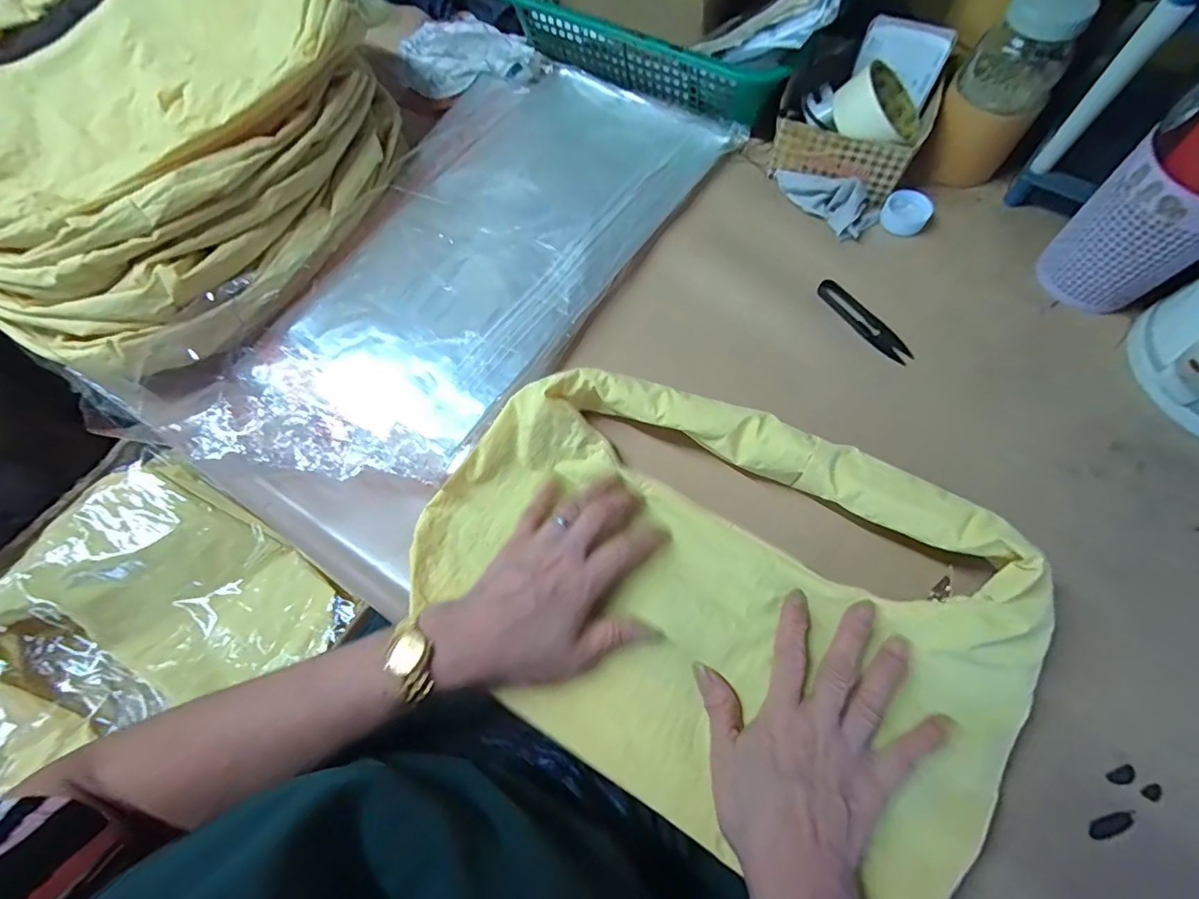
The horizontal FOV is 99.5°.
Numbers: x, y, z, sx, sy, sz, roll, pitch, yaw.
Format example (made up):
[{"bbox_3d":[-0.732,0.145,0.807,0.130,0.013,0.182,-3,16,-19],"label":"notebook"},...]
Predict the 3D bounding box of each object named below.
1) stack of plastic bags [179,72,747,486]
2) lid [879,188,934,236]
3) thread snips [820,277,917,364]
[{"bbox_3d":[-0.119,-0.187,0.459,0.270,0.036,0.525,30,71,12],"label":"stack of plastic bags"},{"bbox_3d":[0.294,-0.229,0.488,0.039,0.017,0.042,0,68,1],"label":"lid"},{"bbox_3d":[0.233,-0.114,0.448,0.024,0.004,0.100,-34,72,-12],"label":"thread snips"}]

